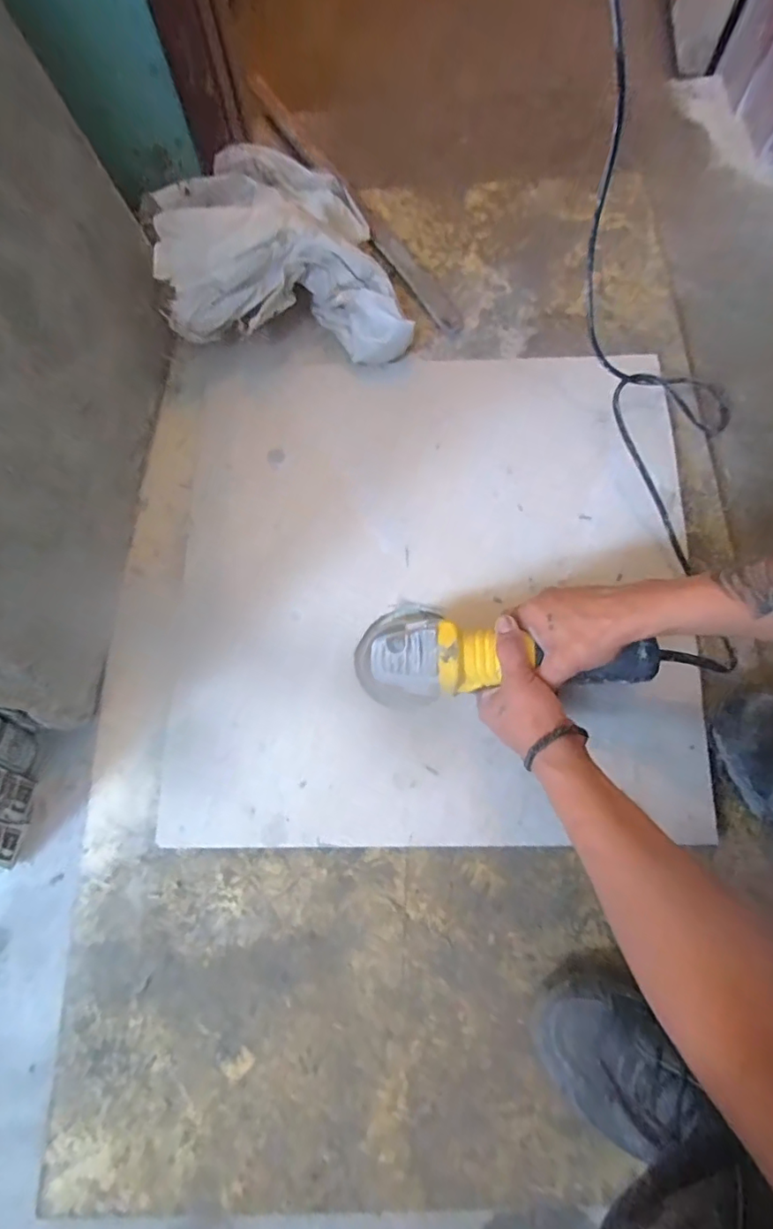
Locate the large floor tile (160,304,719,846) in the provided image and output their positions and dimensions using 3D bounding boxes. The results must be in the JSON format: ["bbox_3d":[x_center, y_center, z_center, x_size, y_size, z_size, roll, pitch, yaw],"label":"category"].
[{"bbox_3d":[0.051,-0.063,0.625,0.573,0.019,0.610,2,74,3],"label":"large floor tile"}]

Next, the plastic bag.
[{"bbox_3d":[-0.130,-0.457,0.691,0.307,0.130,0.248,-1,74,2],"label":"plastic bag"}]

